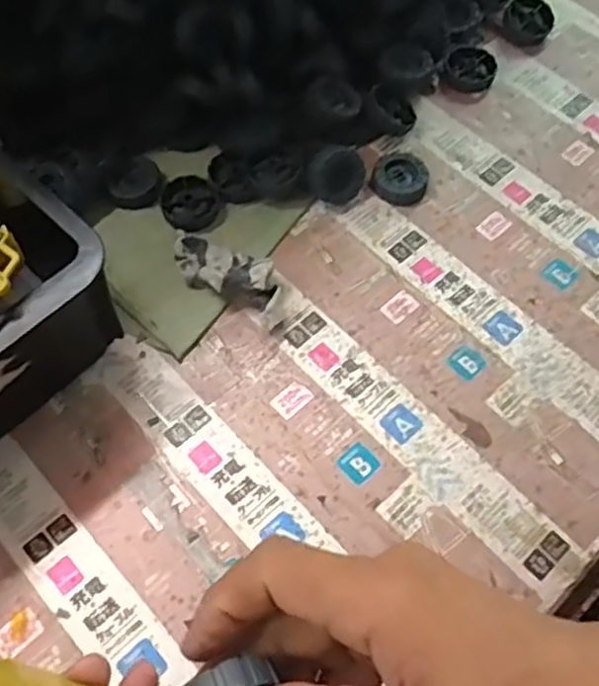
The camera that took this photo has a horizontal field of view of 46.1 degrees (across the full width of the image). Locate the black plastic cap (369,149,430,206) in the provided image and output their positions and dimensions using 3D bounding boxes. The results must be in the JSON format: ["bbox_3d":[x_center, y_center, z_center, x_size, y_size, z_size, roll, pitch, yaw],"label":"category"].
[{"bbox_3d":[0.072,-0.118,0.496,0.039,0.008,0.040,0,63,1],"label":"black plastic cap"}]

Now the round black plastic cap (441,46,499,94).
[{"bbox_3d":[0.133,-0.212,0.542,0.035,0.012,0.042,40,70,19],"label":"round black plastic cap"}]

